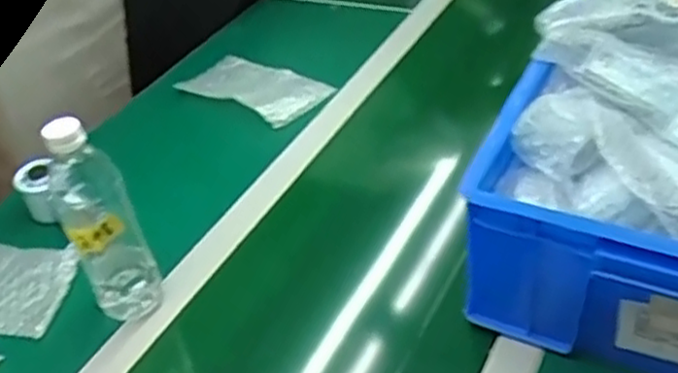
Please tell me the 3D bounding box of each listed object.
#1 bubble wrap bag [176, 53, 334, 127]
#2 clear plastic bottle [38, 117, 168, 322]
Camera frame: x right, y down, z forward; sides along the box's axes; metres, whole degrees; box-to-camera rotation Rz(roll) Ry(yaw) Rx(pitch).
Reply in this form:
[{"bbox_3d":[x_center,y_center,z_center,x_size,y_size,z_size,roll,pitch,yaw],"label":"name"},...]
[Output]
[{"bbox_3d":[-0.127,-0.147,1.066,0.215,0.030,0.122,19,39,35],"label":"bubble wrap bag"},{"bbox_3d":[-0.232,0.030,0.702,0.070,0.214,0.069,-22,40,-19],"label":"clear plastic bottle"}]

